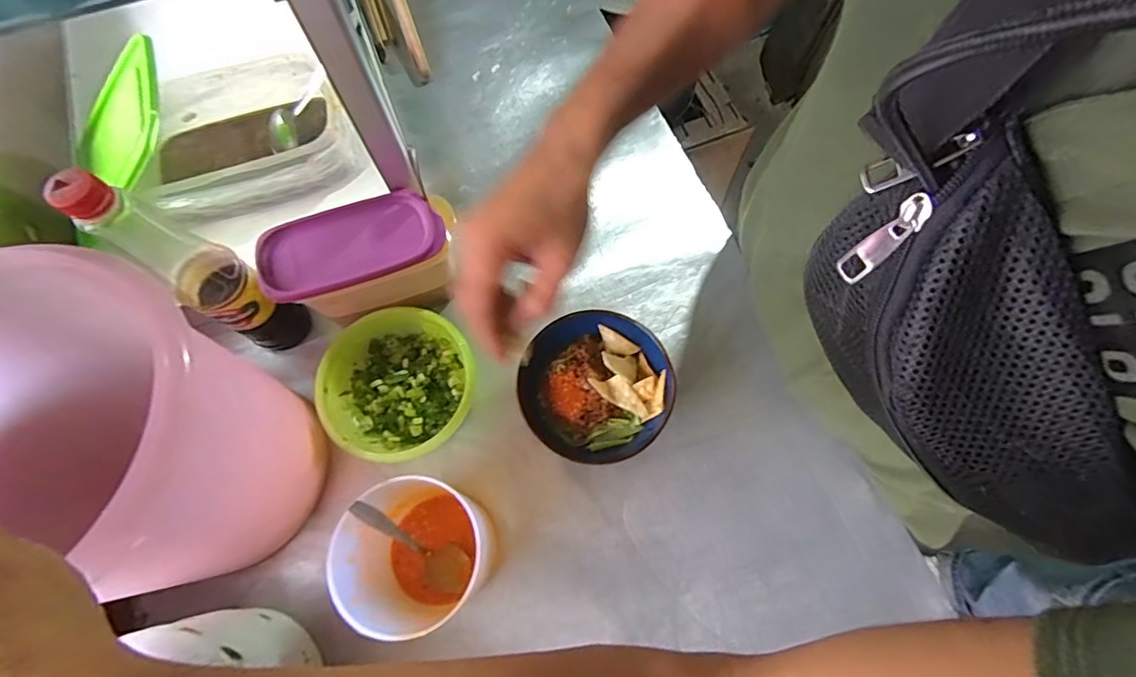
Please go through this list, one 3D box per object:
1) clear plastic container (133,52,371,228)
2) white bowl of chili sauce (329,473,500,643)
[{"bbox_3d":[-0.372,-0.237,0.600,0.215,0.079,0.158,-20,72,-8],"label":"clear plastic container"},{"bbox_3d":[-0.130,0.189,0.448,0.105,0.145,0.107,0,70,-1],"label":"white bowl of chili sauce"}]

